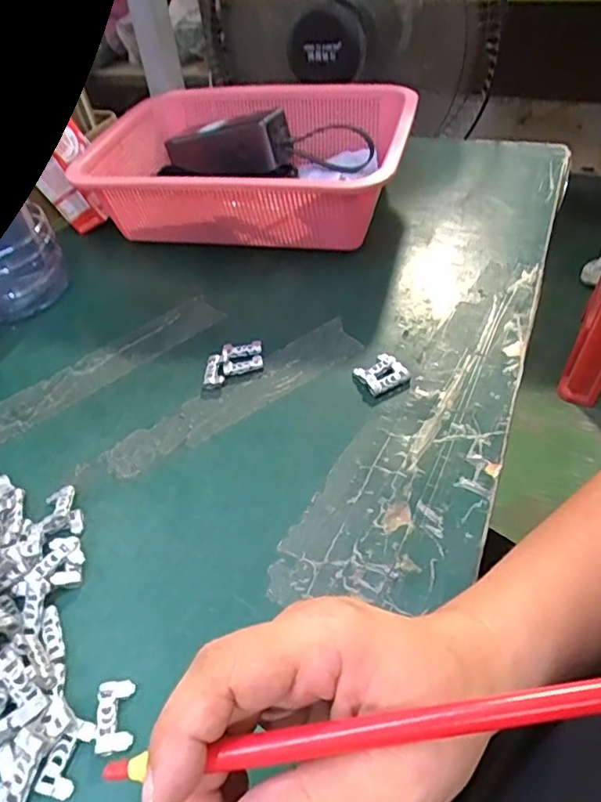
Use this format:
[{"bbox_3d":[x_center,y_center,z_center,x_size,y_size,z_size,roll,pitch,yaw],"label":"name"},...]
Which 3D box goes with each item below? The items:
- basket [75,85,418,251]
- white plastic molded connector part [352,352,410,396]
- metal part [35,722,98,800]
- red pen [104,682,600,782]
[{"bbox_3d":[-0.038,-0.233,0.563,0.283,0.090,0.219,9,48,15],"label":"basket"},{"bbox_3d":[0.057,-0.020,0.403,0.029,0.008,0.030,-25,48,-17],"label":"white plastic molded connector part"},{"bbox_3d":[-0.104,0.159,0.254,0.016,0.004,0.029,11,49,17],"label":"metal part"},{"bbox_3d":[0.026,0.096,0.165,0.162,0.005,0.009,-9,46,1],"label":"red pen"}]

